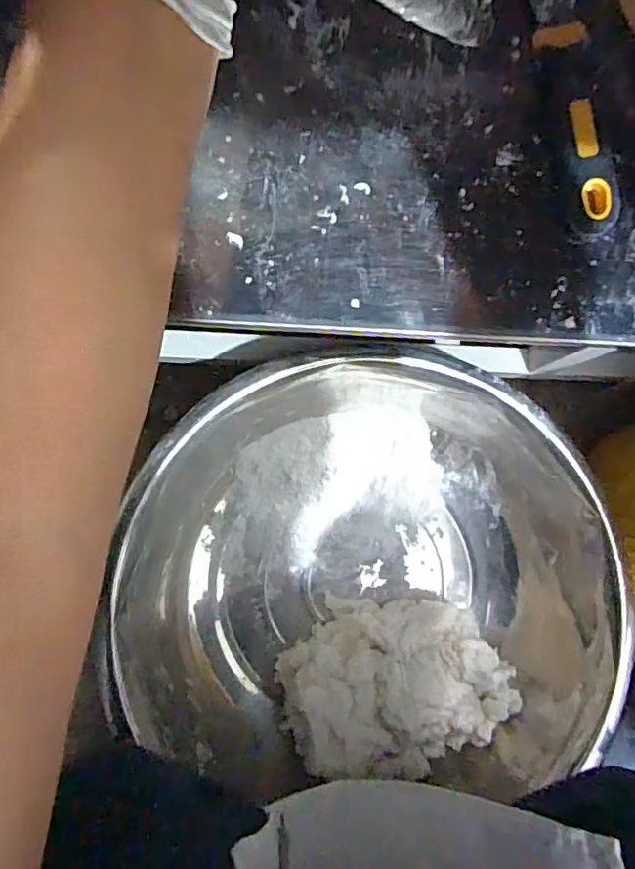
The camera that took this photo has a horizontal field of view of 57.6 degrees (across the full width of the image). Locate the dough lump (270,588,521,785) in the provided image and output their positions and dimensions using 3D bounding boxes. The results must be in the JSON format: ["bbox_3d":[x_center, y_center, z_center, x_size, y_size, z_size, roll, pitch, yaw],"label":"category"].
[{"bbox_3d":[0.083,0.258,0.591,0.227,0.094,0.163,3,84,-7],"label":"dough lump"}]

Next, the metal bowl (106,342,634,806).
[{"bbox_3d":[0.050,0.139,0.572,0.438,0.145,0.401,1,85,-8],"label":"metal bowl"}]

